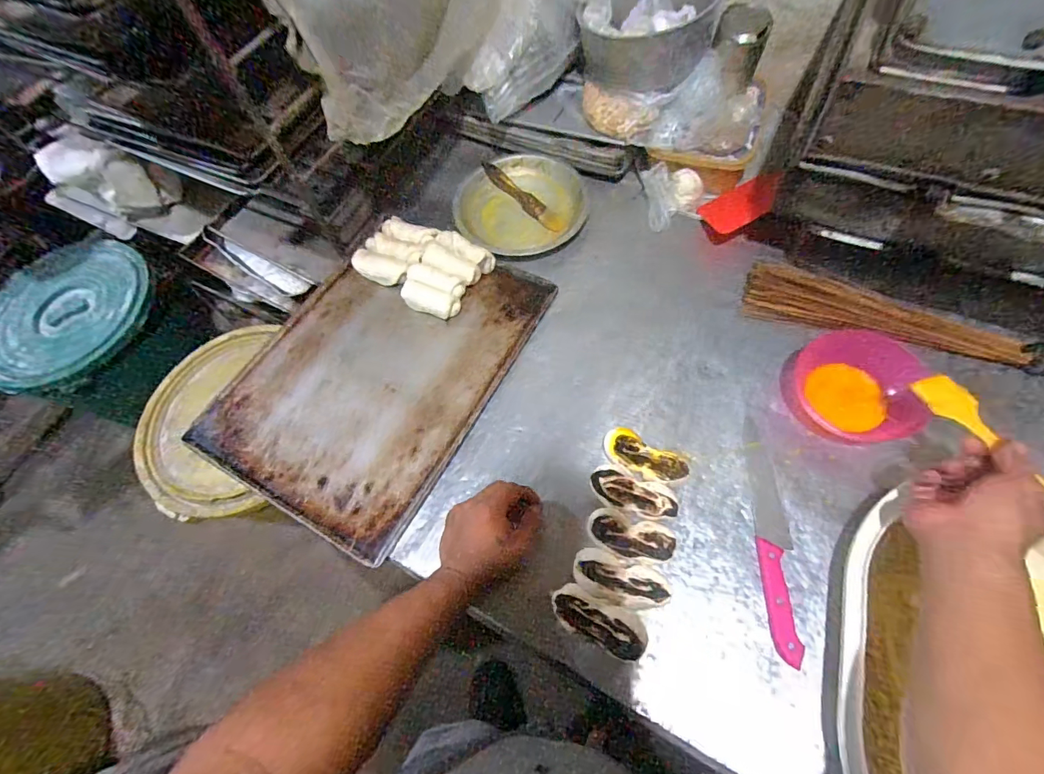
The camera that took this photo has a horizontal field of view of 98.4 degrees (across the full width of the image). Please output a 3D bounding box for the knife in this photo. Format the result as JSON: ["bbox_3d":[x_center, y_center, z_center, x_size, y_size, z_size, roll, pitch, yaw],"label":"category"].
[{"bbox_3d":[0.283,0.160,0.510,0.035,0.013,0.259,4,65,5],"label":"knife"}]

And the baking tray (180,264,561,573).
[{"bbox_3d":[-0.198,-0.039,0.626,0.325,0.016,0.432,26,69,15],"label":"baking tray"}]

